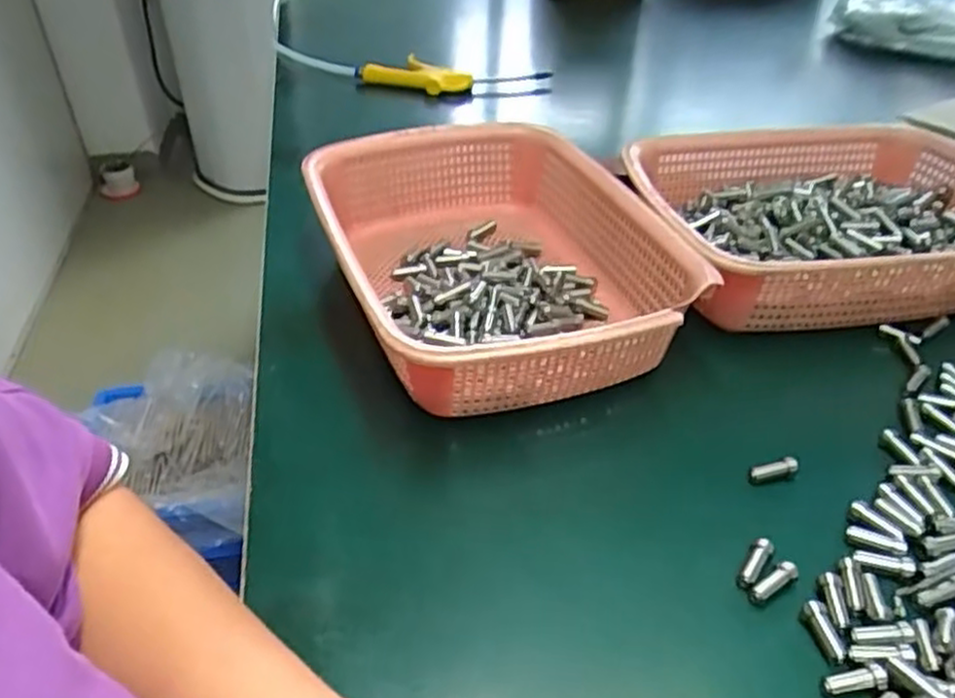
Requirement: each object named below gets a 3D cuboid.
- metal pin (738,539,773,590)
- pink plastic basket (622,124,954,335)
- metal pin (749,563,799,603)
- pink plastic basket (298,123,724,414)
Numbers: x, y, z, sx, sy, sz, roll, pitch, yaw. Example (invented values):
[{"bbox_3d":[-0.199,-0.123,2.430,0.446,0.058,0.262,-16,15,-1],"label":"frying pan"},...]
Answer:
[{"bbox_3d":[0.135,0.104,0.358,0.008,0.006,0.030,24,44,28],"label":"metal pin"},{"bbox_3d":[0.268,-0.097,0.568,0.282,0.075,0.202,-7,38,-8],"label":"pink plastic basket"},{"bbox_3d":[0.141,0.112,0.351,0.027,0.007,0.007,-30,45,-15],"label":"metal pin"},{"bbox_3d":[0.010,-0.065,0.524,0.209,0.080,0.294,-14,39,-16],"label":"pink plastic basket"}]

